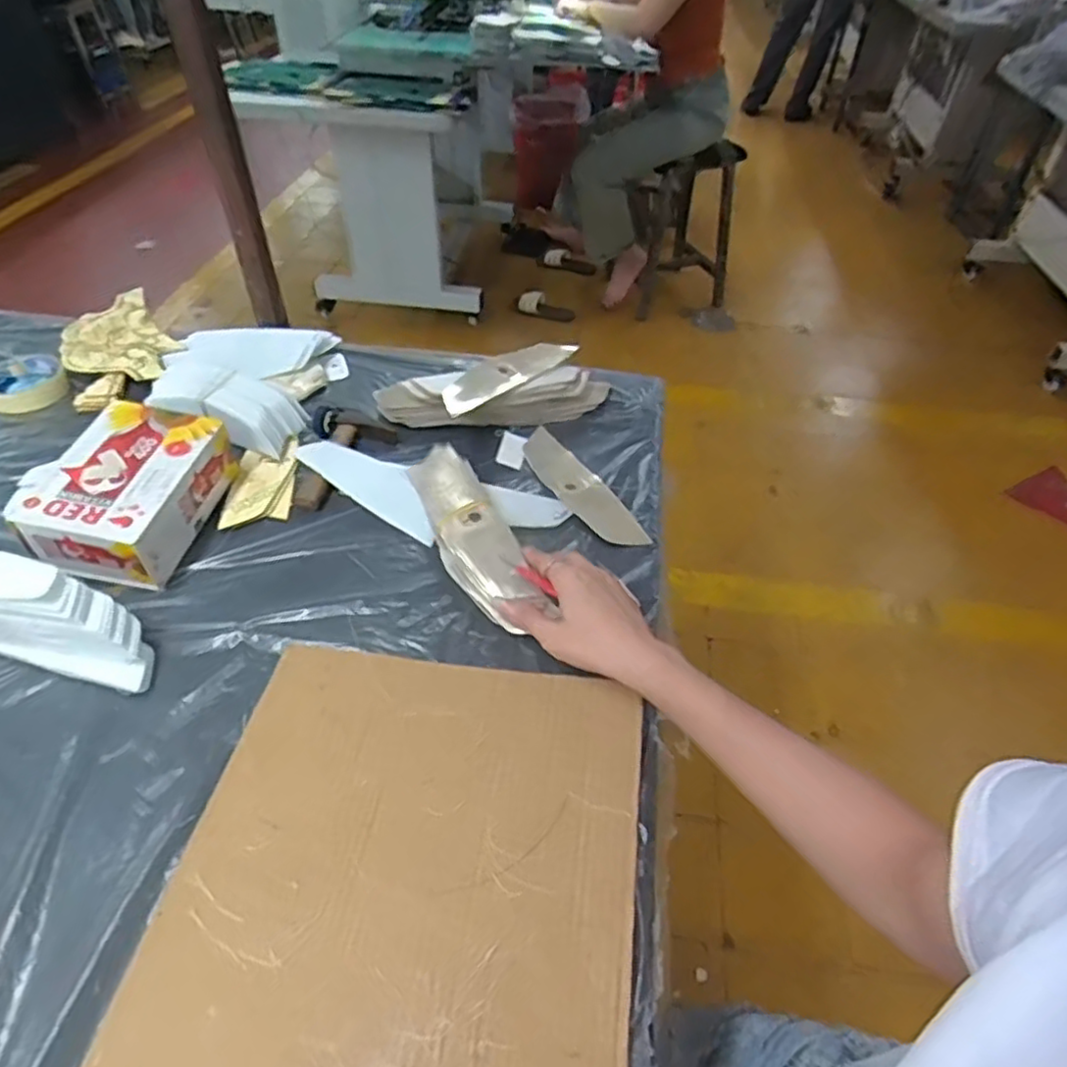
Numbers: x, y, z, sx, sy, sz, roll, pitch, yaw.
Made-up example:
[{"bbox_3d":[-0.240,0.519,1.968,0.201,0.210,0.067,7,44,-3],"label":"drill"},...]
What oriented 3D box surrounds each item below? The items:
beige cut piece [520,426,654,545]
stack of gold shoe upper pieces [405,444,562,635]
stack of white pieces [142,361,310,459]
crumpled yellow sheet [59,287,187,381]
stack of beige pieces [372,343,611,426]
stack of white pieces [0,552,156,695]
[{"bbox_3d":[0.043,-0.051,0.695,0.052,0.012,0.184,-22,49,-22],"label":"beige cut piece"},{"bbox_3d":[-0.053,-0.003,0.609,0.065,0.036,0.199,-17,52,-18],"label":"stack of gold shoe upper pieces"},{"bbox_3d":[-0.335,-0.142,0.731,0.182,0.046,0.079,18,47,16],"label":"stack of white pieces"},{"bbox_3d":[-0.518,-0.241,0.850,0.121,0.017,0.203,-29,52,-27],"label":"crumpled yellow sheet"},{"bbox_3d":[-0.038,-0.155,0.761,0.262,0.053,0.072,-10,46,-11],"label":"stack of beige pieces"},{"bbox_3d":[-0.400,0.053,0.525,0.230,0.082,0.056,19,46,0],"label":"stack of white pieces"}]

